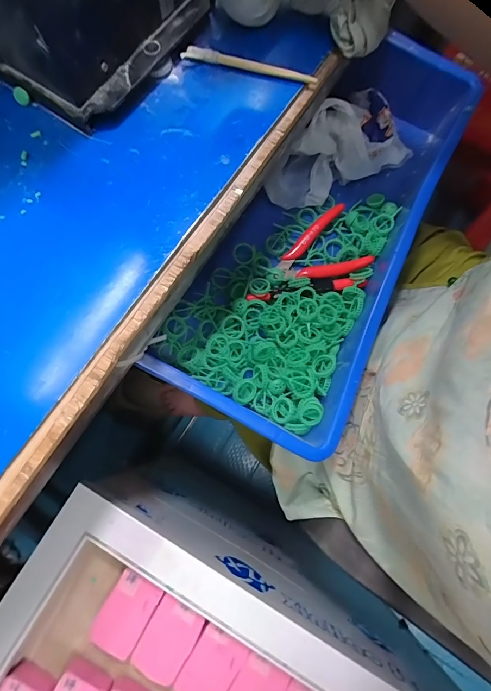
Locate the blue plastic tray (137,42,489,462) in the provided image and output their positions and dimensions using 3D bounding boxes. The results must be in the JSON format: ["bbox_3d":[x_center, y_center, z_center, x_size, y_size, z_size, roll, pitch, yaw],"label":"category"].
[{"bbox_3d":[0.077,-0.120,0.369,0.211,0.085,0.426,26,77,4],"label":"blue plastic tray"}]

